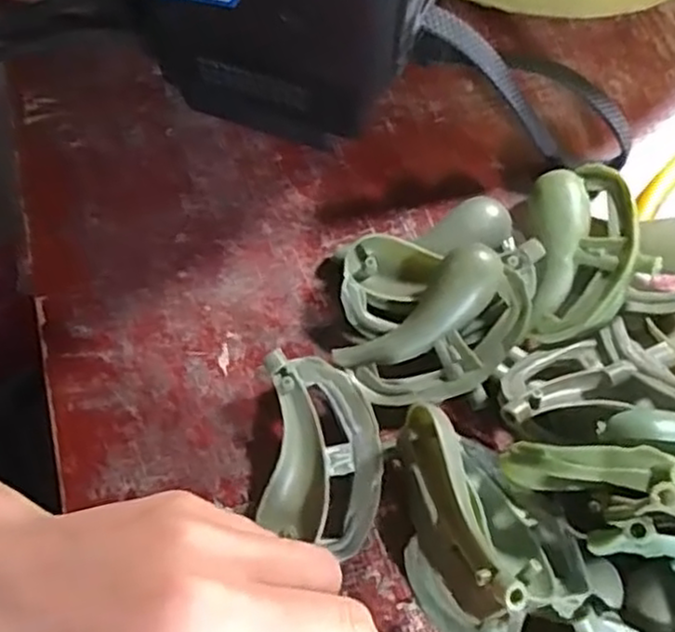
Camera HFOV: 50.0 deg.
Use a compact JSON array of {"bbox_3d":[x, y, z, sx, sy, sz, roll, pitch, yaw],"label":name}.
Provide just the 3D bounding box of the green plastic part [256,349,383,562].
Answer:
[{"bbox_3d":[-0.005,0.045,0.237,0.038,0.015,0.059,3,71,2],"label":"green plastic part"}]

